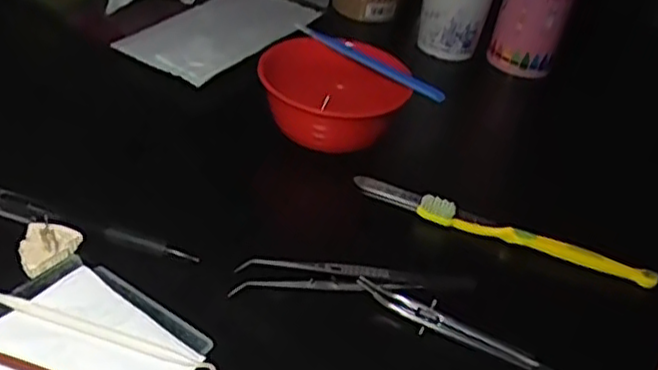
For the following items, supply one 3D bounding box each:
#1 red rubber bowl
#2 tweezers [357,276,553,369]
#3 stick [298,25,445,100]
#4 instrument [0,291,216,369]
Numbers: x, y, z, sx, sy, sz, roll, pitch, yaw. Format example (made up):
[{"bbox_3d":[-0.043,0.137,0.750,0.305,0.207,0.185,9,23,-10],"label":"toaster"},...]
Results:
[{"bbox_3d":[0.000,-0.064,0.522,0.107,0.061,0.088,18,38,4],"label":"red rubber bowl"},{"bbox_3d":[0.080,0.084,0.385,0.138,0.014,0.013,24,39,16],"label":"tweezers"},{"bbox_3d":[0.029,-0.094,0.524,0.139,0.012,0.009,35,43,29],"label":"stick"},{"bbox_3d":[-0.120,0.072,0.355,0.140,0.005,0.009,17,37,8],"label":"instrument"}]

